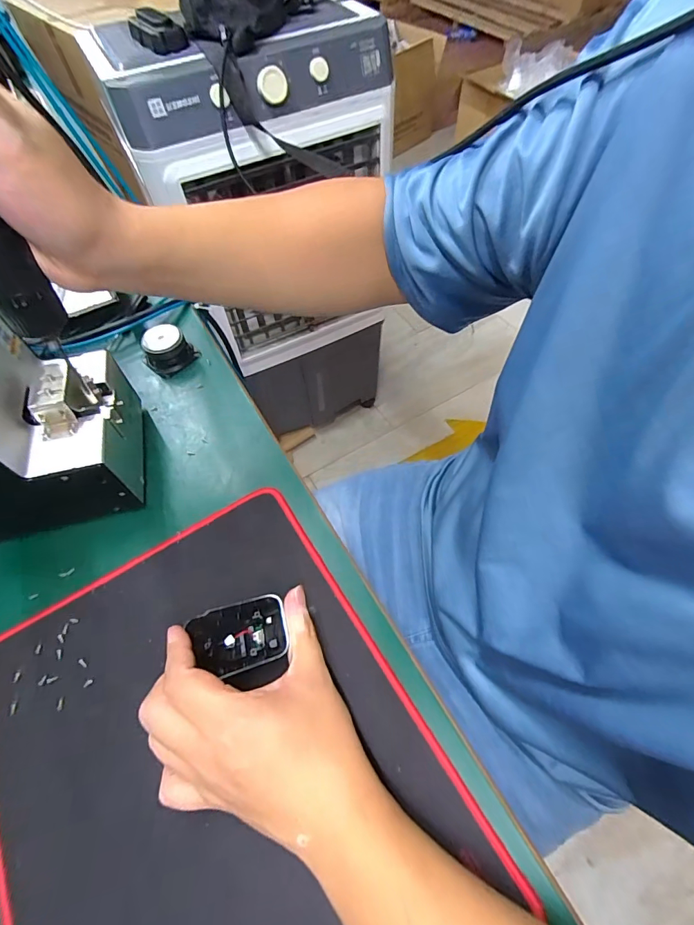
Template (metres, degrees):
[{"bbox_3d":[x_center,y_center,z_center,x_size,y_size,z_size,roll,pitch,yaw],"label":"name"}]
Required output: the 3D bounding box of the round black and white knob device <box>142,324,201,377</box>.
[{"bbox_3d":[-0.199,-0.128,0.478,0.056,0.034,0.048,-34,63,-17],"label":"round black and white knob device"}]

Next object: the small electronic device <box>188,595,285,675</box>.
[{"bbox_3d":[-0.075,0.123,0.304,0.062,0.023,0.046,-18,59,-8],"label":"small electronic device"}]

